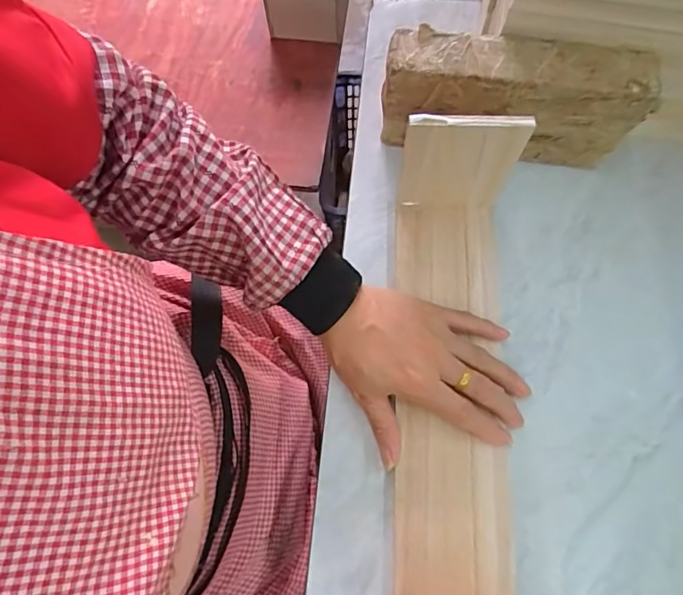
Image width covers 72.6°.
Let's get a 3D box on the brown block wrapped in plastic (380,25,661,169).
[{"bbox_3d":[0.140,-0.168,0.409,0.210,0.105,0.054,6,72,3],"label":"brown block wrapped in plastic"}]

